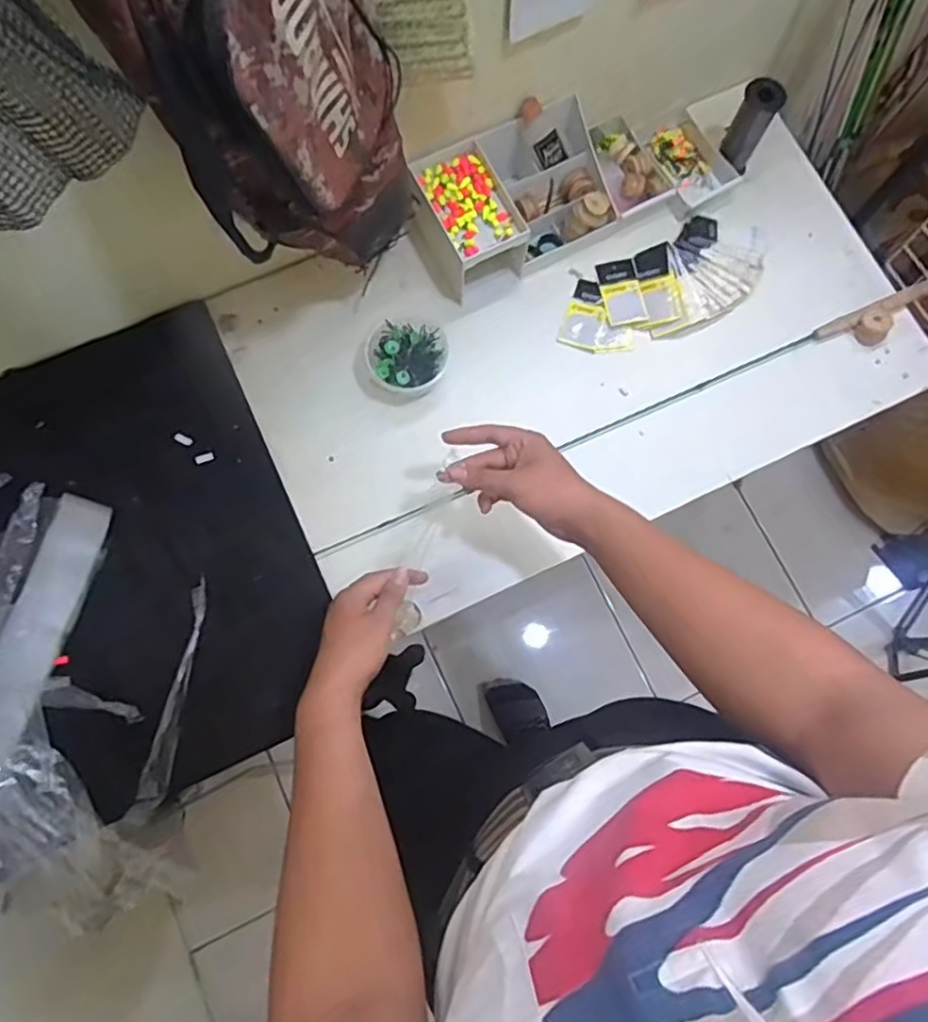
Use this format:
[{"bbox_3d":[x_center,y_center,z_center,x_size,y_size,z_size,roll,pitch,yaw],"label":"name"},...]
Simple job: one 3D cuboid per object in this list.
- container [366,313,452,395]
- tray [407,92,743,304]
[{"bbox_3d":[-0.067,-0.190,0.799,0.091,0.051,0.102,34,80,7],"label":"container"},{"bbox_3d":[0.139,-0.432,0.827,0.390,0.101,0.167,-24,79,-5],"label":"tray"}]

